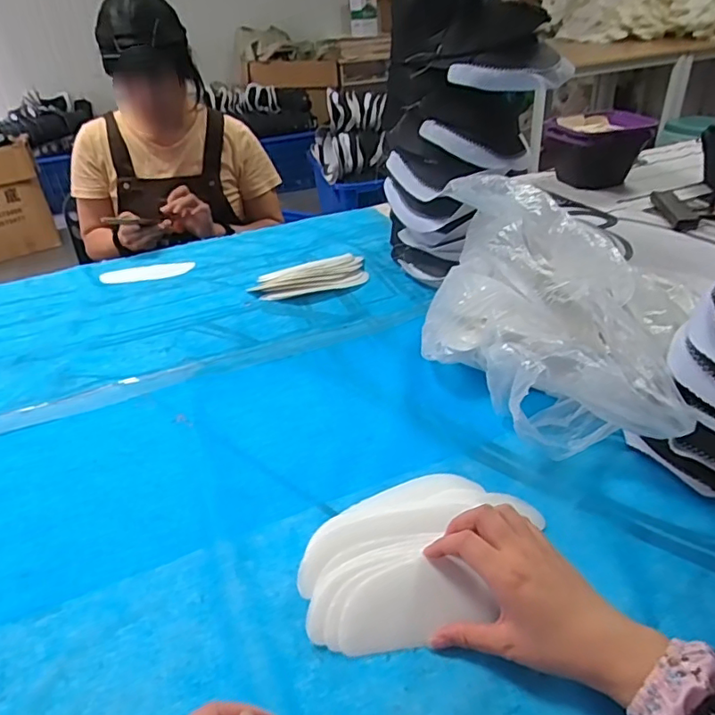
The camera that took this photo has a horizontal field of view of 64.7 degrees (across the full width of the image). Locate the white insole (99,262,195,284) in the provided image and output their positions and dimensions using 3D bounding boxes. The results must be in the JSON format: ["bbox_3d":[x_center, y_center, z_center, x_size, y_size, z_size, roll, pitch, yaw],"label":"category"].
[{"bbox_3d":[-0.385,-0.156,1.033,0.162,0.008,0.057,-10,34,-6],"label":"white insole"}]

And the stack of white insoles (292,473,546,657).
[{"bbox_3d":[0.057,0.158,0.474,0.212,0.027,0.137,-14,34,-11],"label":"stack of white insoles"}]

